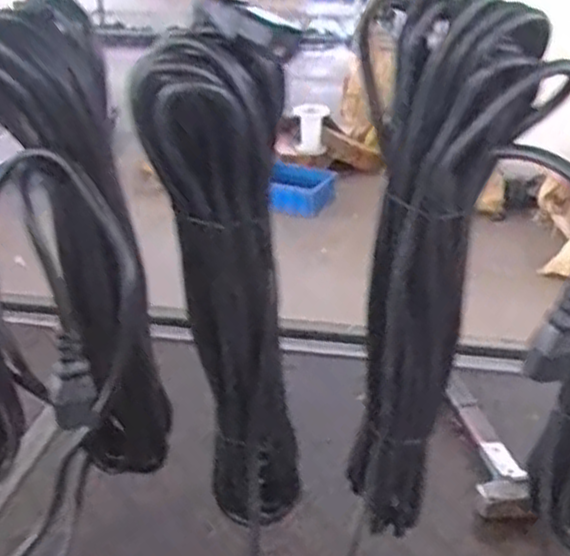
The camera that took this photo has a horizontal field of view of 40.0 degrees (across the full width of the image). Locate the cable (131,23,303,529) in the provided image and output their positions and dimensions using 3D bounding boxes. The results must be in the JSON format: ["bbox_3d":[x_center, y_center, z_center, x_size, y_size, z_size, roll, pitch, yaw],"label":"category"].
[{"bbox_3d":[-0.034,0.023,0.469,0.082,0.336,0.081,-1,27,-1],"label":"cable"}]

